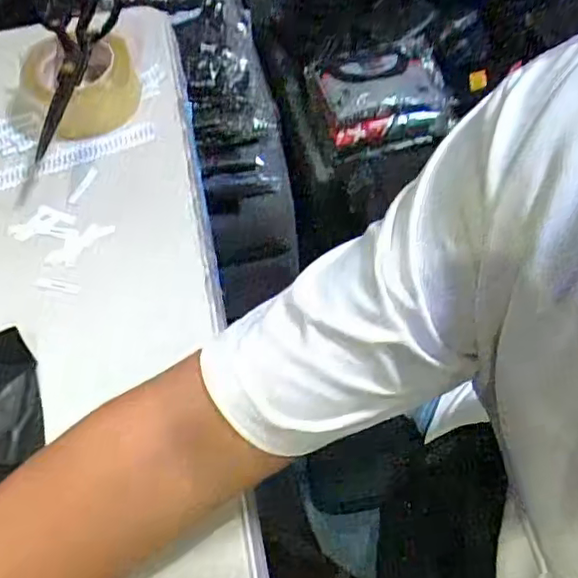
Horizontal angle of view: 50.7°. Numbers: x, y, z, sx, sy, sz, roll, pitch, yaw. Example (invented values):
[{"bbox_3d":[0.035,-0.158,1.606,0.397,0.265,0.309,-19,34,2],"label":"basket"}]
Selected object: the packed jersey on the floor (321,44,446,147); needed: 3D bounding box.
[{"bbox_3d":[0.183,-0.374,1.149,0.245,0.052,0.202,-11,91,-17],"label":"packed jersey on the floor"}]

